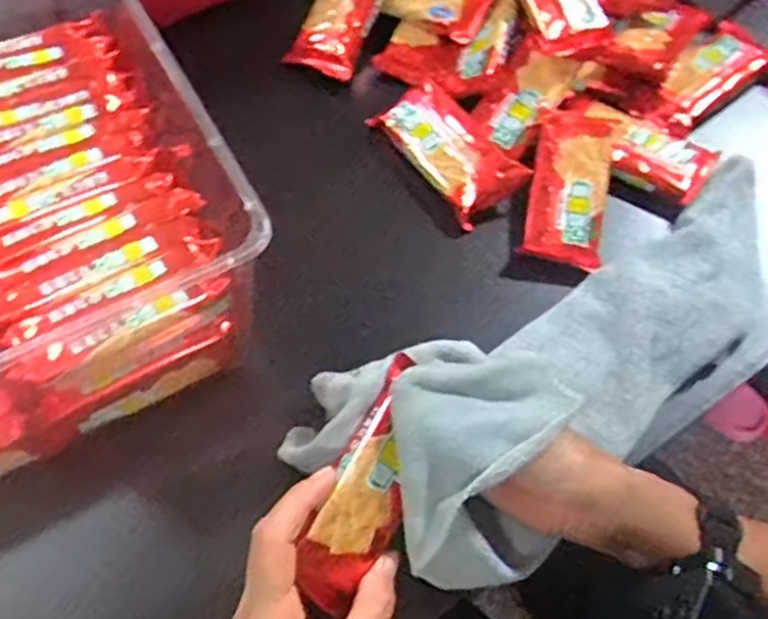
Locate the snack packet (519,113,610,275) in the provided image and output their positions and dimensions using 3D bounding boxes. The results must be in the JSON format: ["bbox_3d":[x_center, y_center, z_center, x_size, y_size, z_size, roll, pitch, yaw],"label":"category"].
[{"bbox_3d":[0.130,-0.091,0.524,0.050,0.014,0.119,11,60,7],"label":"snack packet"}]

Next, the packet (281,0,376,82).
[{"bbox_3d":[-0.030,-0.242,0.599,0.053,0.012,0.119,23,81,13],"label":"packet"}]

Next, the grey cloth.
[{"bbox_3d":[0.123,0.014,0.464,0.358,0.081,0.137,-32,64,-29],"label":"grey cloth"}]

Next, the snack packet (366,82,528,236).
[{"bbox_3d":[0.048,-0.117,0.544,0.054,0.023,0.116,-28,63,-16],"label":"snack packet"}]

